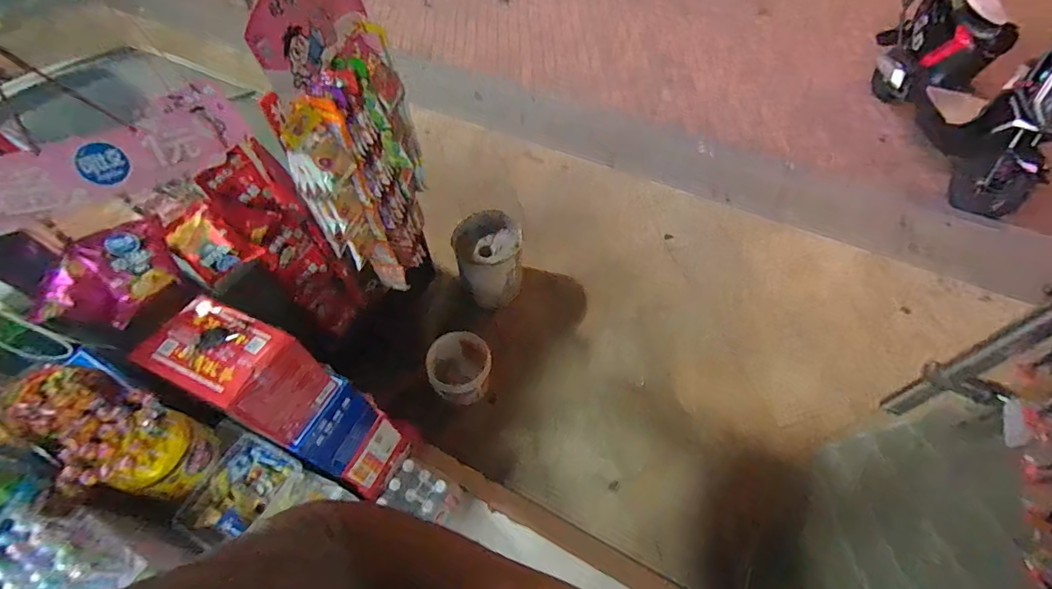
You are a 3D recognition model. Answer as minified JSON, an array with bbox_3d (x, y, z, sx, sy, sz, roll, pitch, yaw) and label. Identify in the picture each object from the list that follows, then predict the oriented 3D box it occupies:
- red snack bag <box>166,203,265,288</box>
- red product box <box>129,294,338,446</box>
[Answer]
[{"bbox_3d":[-0.545,-0.087,0.804,0.051,0.118,0.111,27,62,19],"label":"red snack bag"},{"bbox_3d":[-0.515,0.146,0.851,0.203,0.233,0.156,21,60,16],"label":"red product box"}]

